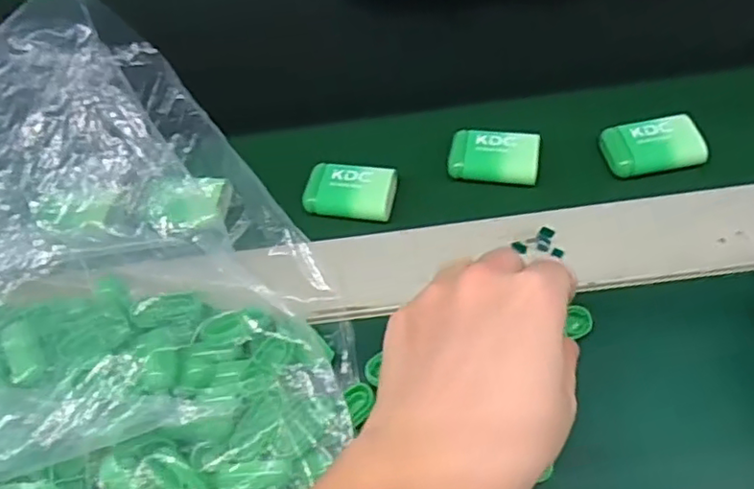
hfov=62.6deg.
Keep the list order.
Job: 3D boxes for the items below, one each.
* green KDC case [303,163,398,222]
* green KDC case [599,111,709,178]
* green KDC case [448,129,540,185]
[{"bbox_3d":[-0.016,-0.031,0.363,0.051,0.009,0.035,11,58,12],"label":"green KDC case"},{"bbox_3d":[0.160,-0.058,0.360,0.052,0.012,0.034,-9,56,-1],"label":"green KDC case"},{"bbox_3d":[0.069,-0.053,0.367,0.051,0.010,0.031,6,57,10],"label":"green KDC case"}]

